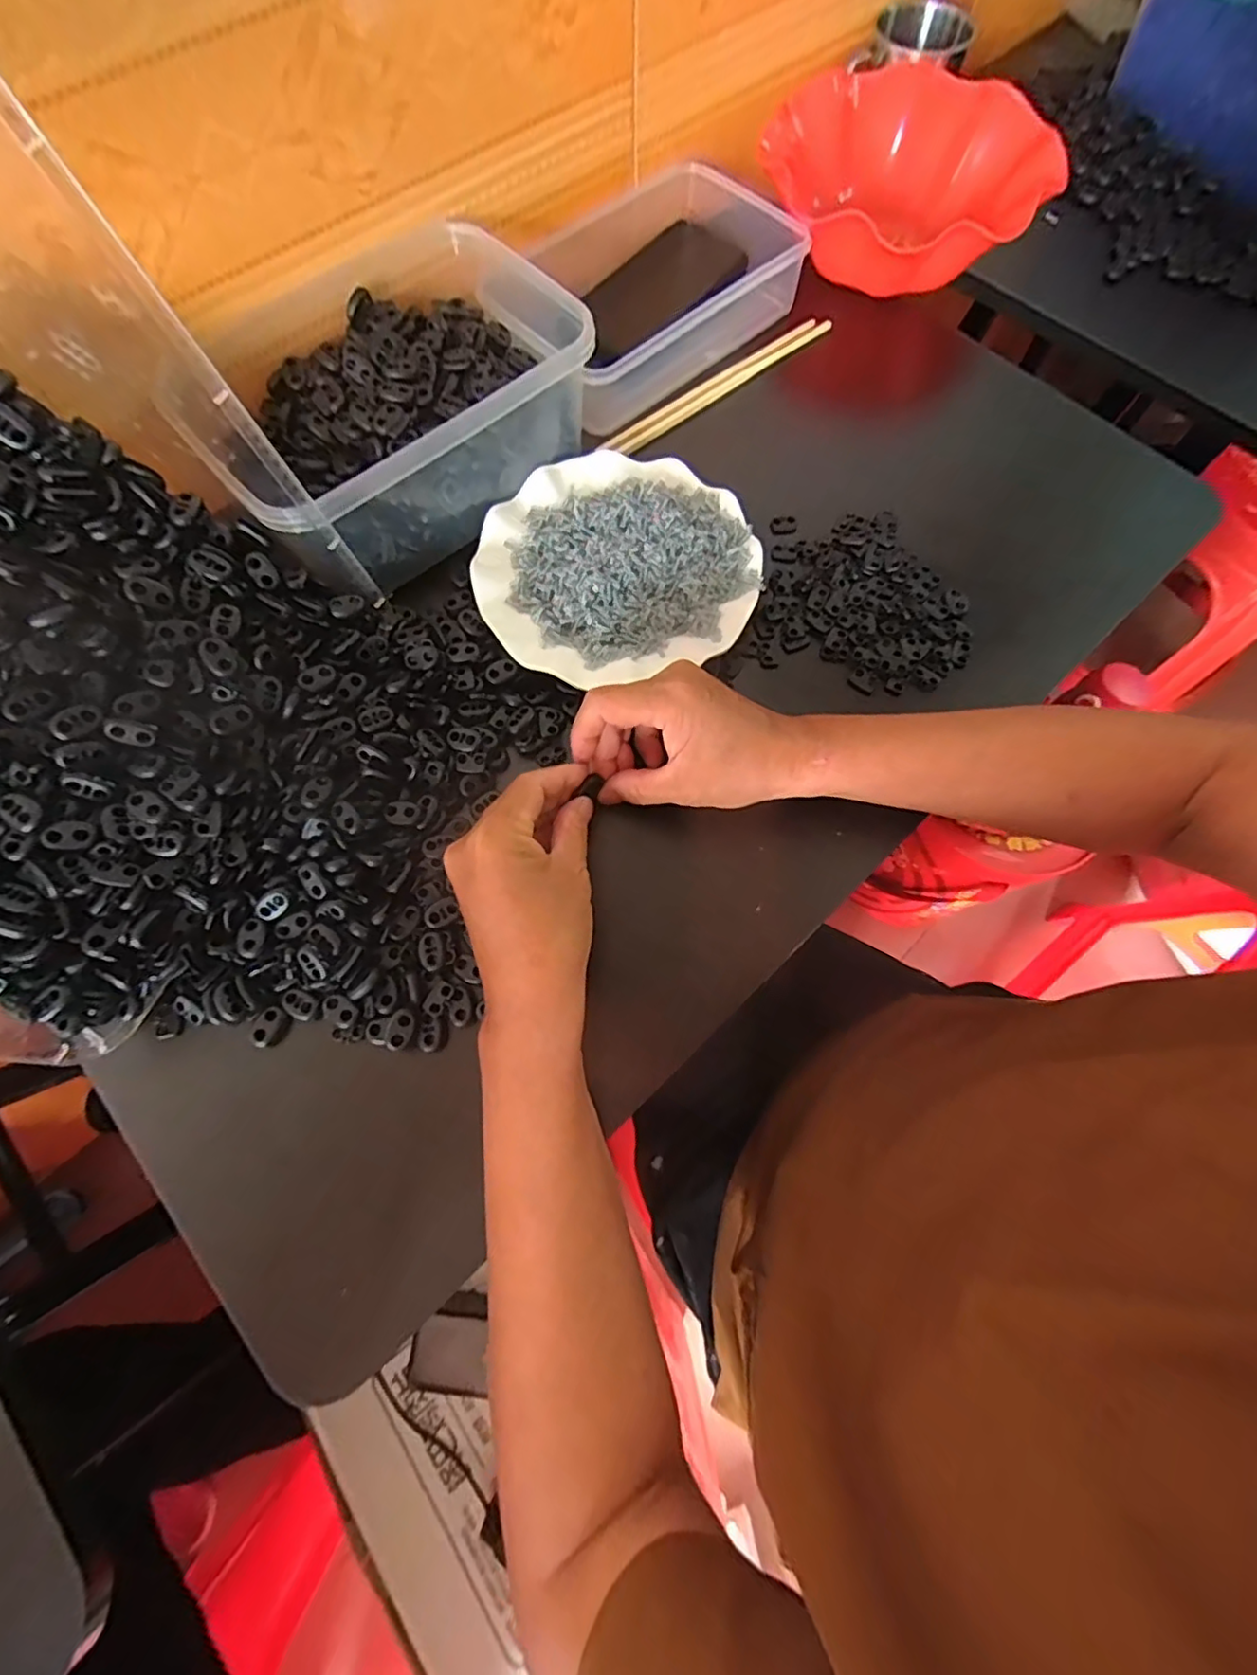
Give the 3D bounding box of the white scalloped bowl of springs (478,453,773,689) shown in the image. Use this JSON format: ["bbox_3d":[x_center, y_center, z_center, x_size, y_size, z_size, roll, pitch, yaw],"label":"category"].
[{"bbox_3d":[-0.008,-0.182,0.406,0.178,0.030,0.170,0,71,-1],"label":"white scalloped bowl of springs"}]

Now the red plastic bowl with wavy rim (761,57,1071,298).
[{"bbox_3d":[0.223,-0.533,0.503,0.220,0.063,0.207,0,71,-1],"label":"red plastic bowl with wavy rim"}]

